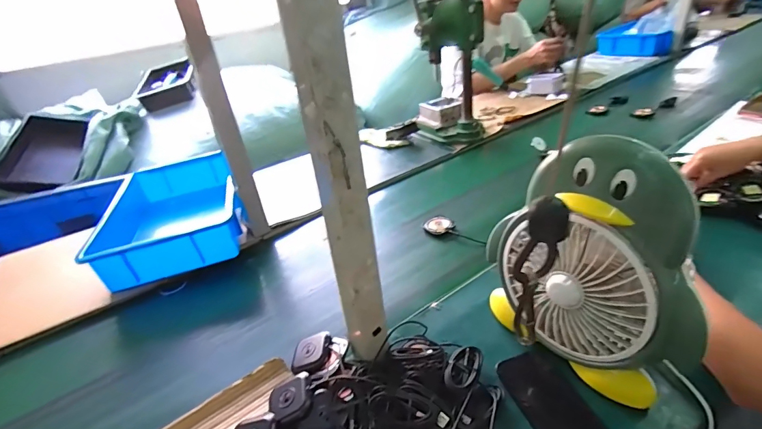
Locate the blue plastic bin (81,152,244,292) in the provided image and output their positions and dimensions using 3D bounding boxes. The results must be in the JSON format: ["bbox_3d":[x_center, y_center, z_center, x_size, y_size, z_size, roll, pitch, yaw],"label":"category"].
[{"bbox_3d":[-0.468,0.010,0.915,0.287,0.125,0.419,-20,34,-20],"label":"blue plastic bin"}]

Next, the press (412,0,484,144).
[{"bbox_3d":[0.174,-0.454,1.130,0.219,0.480,0.165,-5,32,3],"label":"press"}]

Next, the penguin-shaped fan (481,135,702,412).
[{"bbox_3d":[0.250,0.062,0.486,0.104,0.290,0.250,-21,35,-22],"label":"penguin-shaped fan"}]

